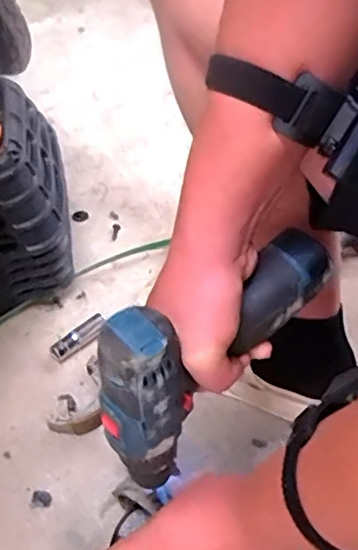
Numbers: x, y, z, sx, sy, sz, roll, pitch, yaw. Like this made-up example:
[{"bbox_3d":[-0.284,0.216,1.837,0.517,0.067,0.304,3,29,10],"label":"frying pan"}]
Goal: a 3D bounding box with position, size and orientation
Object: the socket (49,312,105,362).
[{"bbox_3d":[-0.122,0.076,0.726,0.022,0.022,0.081,32,51,26],"label":"socket"}]

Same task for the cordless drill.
[{"bbox_3d":[0.026,0.056,0.421,0.187,0.134,0.047,-30,53,-29],"label":"cordless drill"}]

